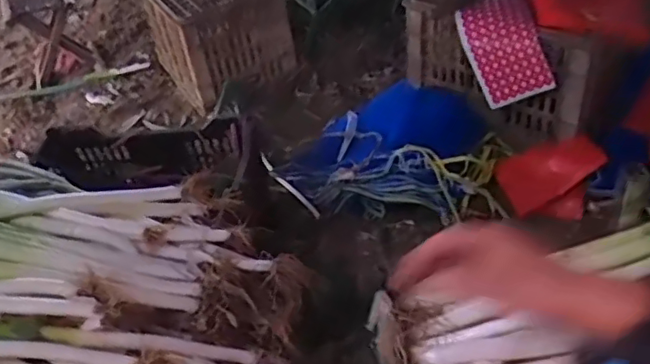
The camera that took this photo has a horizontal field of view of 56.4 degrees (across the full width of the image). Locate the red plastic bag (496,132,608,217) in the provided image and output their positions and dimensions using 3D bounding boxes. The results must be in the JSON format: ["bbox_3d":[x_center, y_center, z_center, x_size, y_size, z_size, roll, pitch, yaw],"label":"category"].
[{"bbox_3d":[0.490,-0.010,1.335,0.210,0.186,0.061,4,40,14],"label":"red plastic bag"}]

